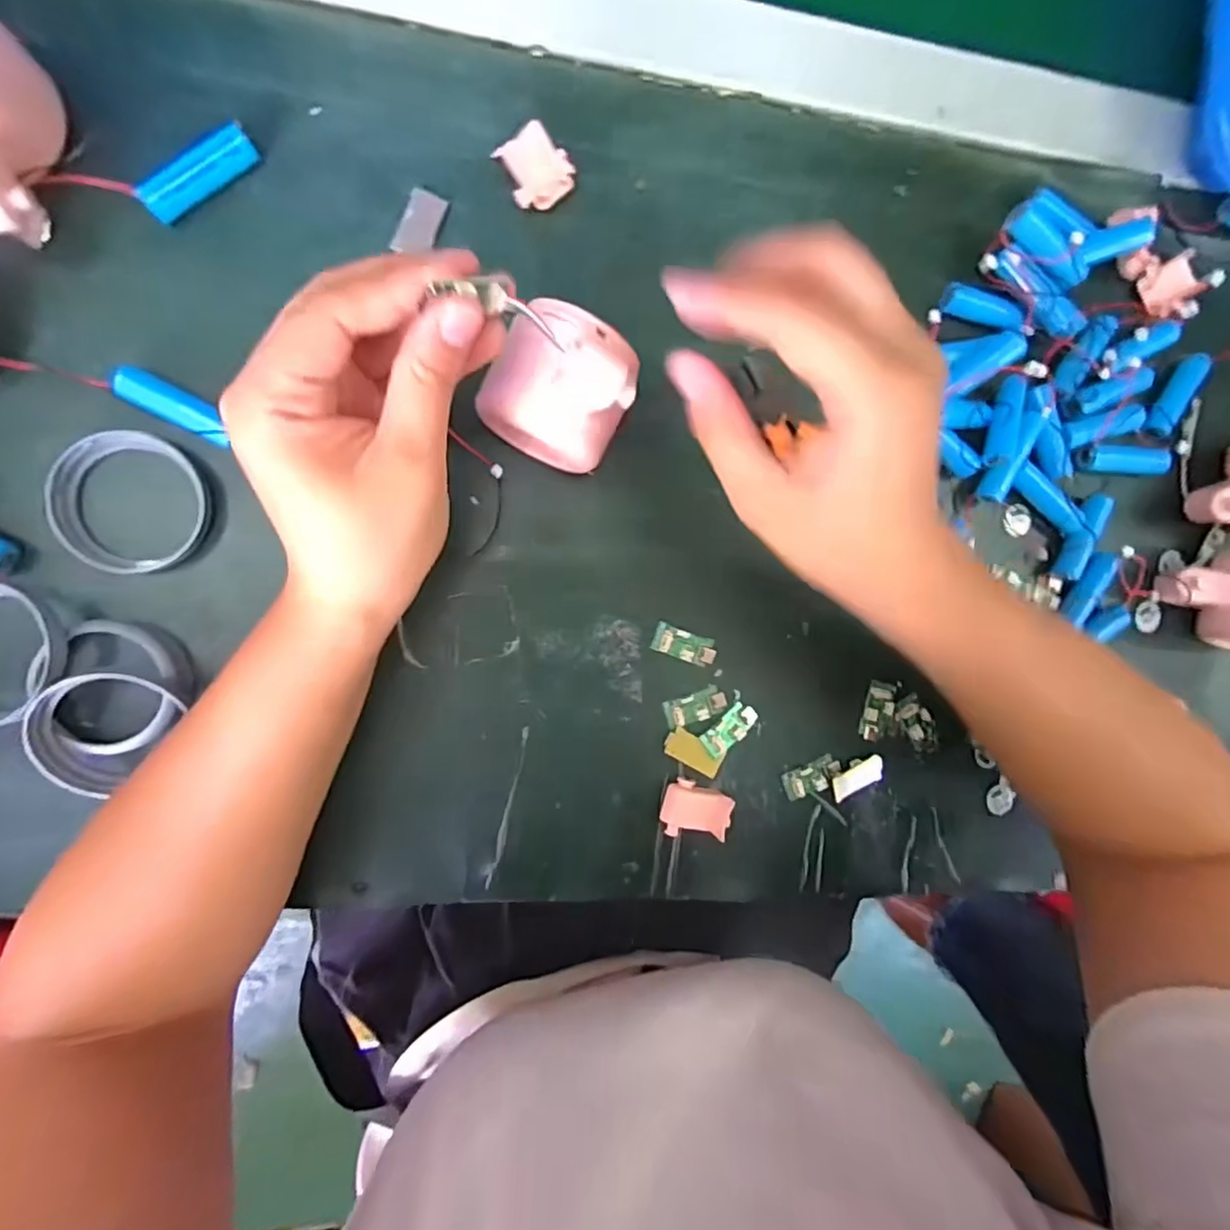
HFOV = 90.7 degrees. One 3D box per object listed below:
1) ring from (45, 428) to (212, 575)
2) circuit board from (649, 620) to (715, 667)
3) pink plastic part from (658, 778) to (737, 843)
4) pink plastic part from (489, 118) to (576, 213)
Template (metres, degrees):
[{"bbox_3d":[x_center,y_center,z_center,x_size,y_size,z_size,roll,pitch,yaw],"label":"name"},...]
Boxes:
[{"bbox_3d":[-0.207,-0.047,0.260,0.060,0.011,0.059,-1,94,-8],"label":"ring"},{"bbox_3d":[0.036,0.016,0.309,0.033,0.006,0.015,20,91,-9],"label":"circuit board"},{"bbox_3d":[0.041,0.100,0.309,0.033,0.013,0.028,14,92,-9],"label":"pink plastic part"},{"bbox_3d":[-0.035,-0.204,0.279,0.030,0.012,0.031,-27,98,-6],"label":"pink plastic part"}]

